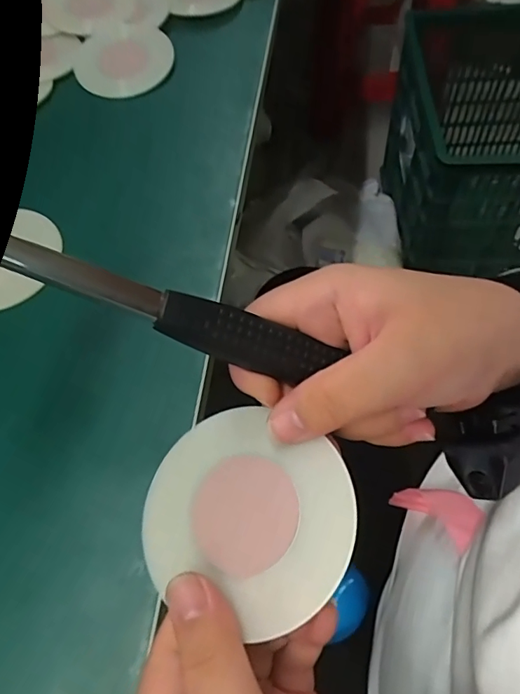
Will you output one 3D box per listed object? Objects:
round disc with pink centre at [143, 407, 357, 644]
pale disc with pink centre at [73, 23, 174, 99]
[{"bbox_3d":[-0.005,0.065,0.199,0.083,0.004,0.074,22,74,26],"label":"round disc with pink centre"},{"bbox_3d":[-0.121,-0.255,0.443,0.087,0.006,0.067,-5,82,5],"label":"pale disc with pink centre"}]

